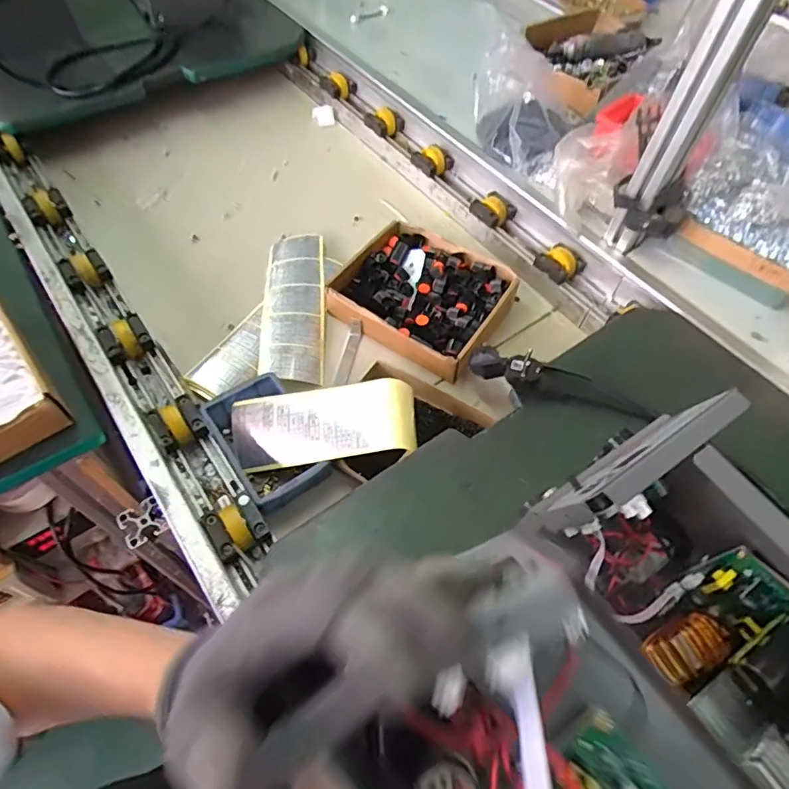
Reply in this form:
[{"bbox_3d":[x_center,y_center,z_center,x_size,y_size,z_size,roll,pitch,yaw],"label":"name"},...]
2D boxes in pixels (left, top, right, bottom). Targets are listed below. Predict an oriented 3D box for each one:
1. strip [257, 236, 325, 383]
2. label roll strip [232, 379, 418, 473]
[{"bbox_3d":[-0.142,-0.126,0.731,0.084,0.050,0.271,-4,58,-5],"label":"strip"},{"bbox_3d":[-0.084,0.035,0.567,0.207,0.053,0.086,-8,56,17],"label":"label roll strip"}]

